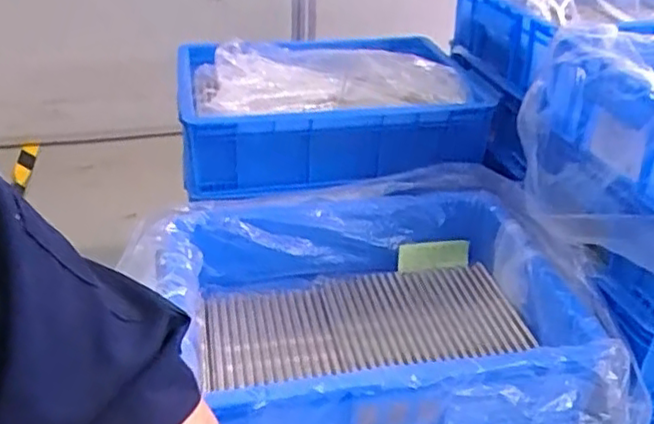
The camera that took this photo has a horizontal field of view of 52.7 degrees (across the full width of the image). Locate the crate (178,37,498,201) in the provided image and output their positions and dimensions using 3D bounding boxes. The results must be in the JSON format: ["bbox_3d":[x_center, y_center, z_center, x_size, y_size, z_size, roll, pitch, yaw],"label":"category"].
[{"bbox_3d":[0.000,-0.159,0.956,0.410,0.114,0.314,-4,32,-10],"label":"crate"}]

